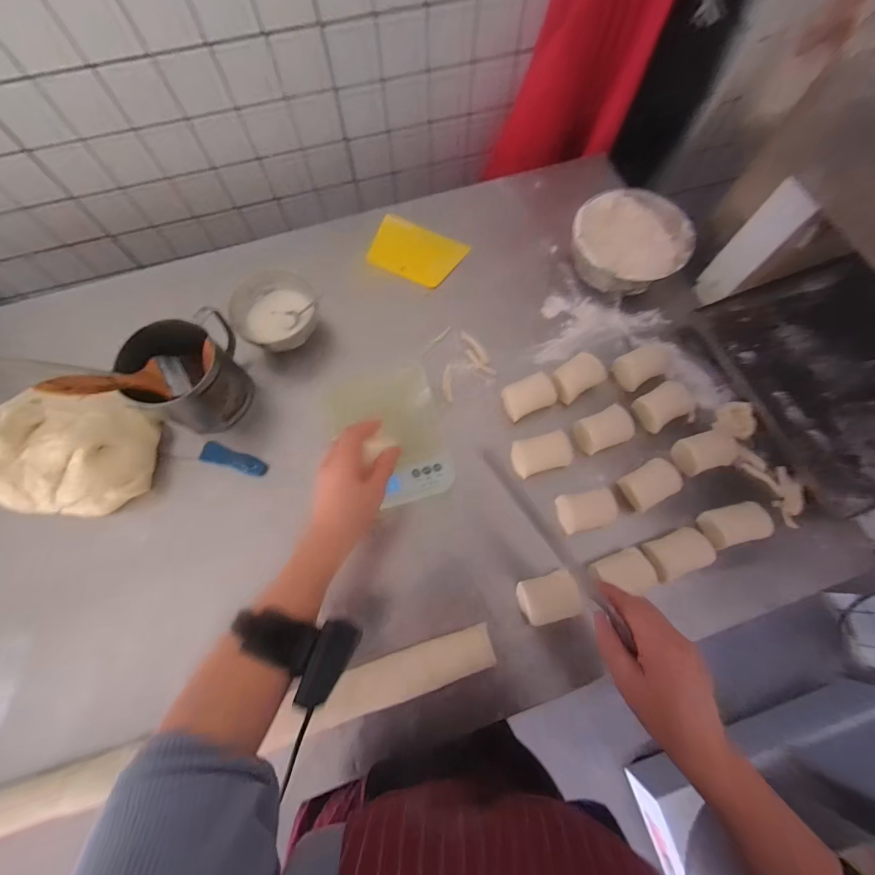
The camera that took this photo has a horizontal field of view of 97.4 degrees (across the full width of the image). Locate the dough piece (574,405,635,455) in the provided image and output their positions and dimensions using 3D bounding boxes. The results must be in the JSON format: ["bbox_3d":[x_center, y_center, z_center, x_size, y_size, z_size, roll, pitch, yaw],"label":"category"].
[{"bbox_3d":[0.234,-0.009,0.547,0.073,0.043,0.049,-20,72,-6],"label":"dough piece"}]

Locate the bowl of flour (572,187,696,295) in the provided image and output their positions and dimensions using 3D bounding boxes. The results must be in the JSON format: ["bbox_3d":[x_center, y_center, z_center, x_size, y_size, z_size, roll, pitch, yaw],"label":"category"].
[{"bbox_3d":[0.311,-0.317,0.628,0.170,0.074,0.173,0,71,0],"label":"bowl of flour"}]

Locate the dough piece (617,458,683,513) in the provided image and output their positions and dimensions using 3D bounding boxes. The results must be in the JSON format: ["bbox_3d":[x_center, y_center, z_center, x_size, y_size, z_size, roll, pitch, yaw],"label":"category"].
[{"bbox_3d":[0.284,0.065,0.521,0.069,0.046,0.049,-27,73,-8],"label":"dough piece"}]

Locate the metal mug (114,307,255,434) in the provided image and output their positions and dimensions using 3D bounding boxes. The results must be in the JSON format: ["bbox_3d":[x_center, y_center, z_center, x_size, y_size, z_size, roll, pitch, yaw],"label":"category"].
[{"bbox_3d":[-0.327,-0.087,0.529,0.133,0.121,0.107,-37,75,-11],"label":"metal mug"}]

